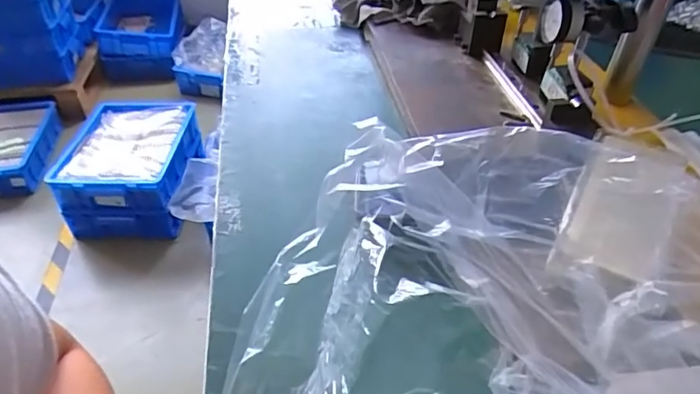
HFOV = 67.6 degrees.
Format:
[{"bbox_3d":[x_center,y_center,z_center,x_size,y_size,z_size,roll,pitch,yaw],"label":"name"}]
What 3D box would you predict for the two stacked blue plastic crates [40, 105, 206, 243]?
[{"bbox_3d":[-0.660,-0.091,1.597,0.368,0.204,0.440,0,41,1],"label":"two stacked blue plastic crates"}]

